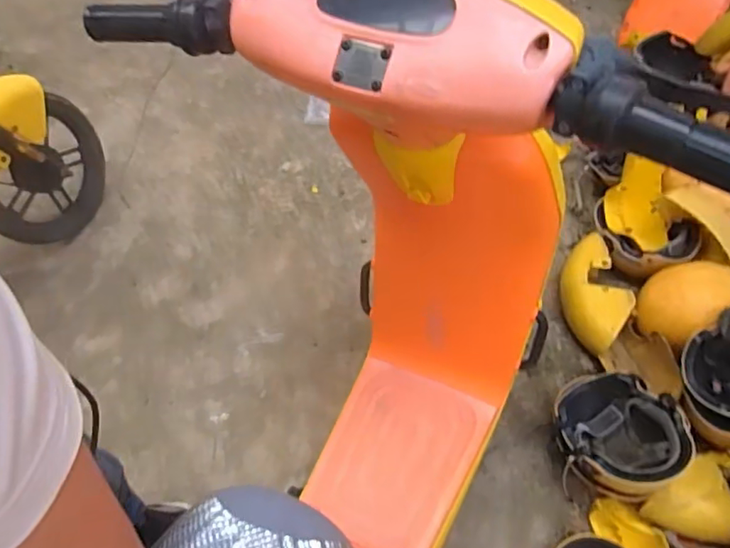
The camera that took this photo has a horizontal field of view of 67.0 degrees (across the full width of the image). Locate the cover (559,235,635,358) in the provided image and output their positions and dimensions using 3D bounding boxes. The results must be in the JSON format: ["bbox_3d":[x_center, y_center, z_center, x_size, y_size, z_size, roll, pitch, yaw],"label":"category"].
[{"bbox_3d":[0.589,0.052,1.427,0.134,0.128,0.301,-5,59,-4],"label":"cover"}]

